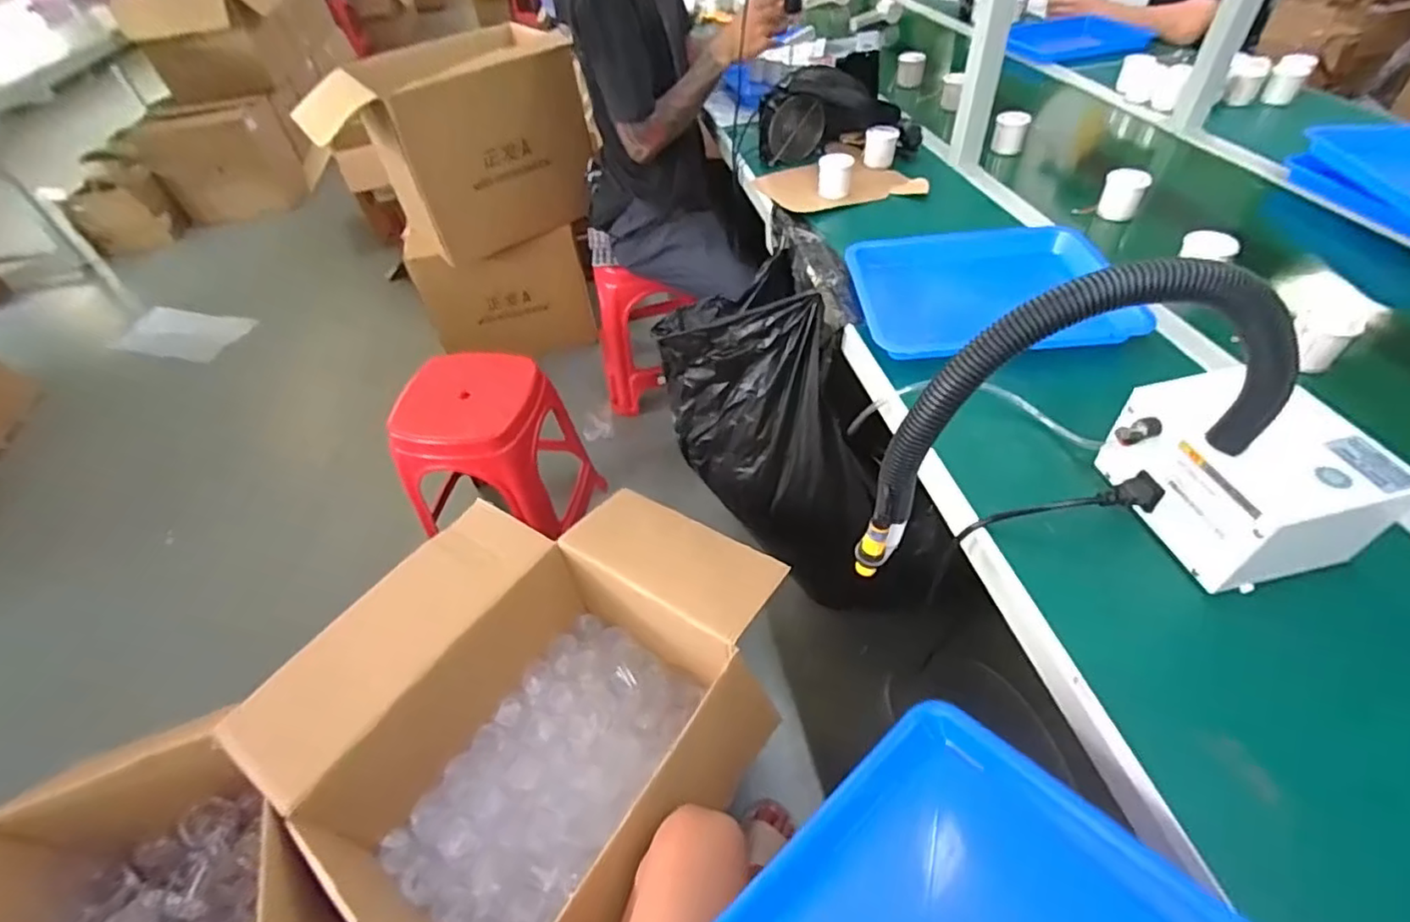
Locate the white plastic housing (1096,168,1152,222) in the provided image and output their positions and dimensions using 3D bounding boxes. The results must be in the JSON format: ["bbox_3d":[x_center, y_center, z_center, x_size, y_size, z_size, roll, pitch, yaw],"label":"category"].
[{"bbox_3d":[0.651,-0.415,0.944,0.061,0.063,0.049,22,53,25],"label":"white plastic housing"}]

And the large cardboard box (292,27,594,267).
[{"bbox_3d":[-0.638,-0.811,1.625,0.626,0.442,0.340,-38,54,-26],"label":"large cardboard box"}]

